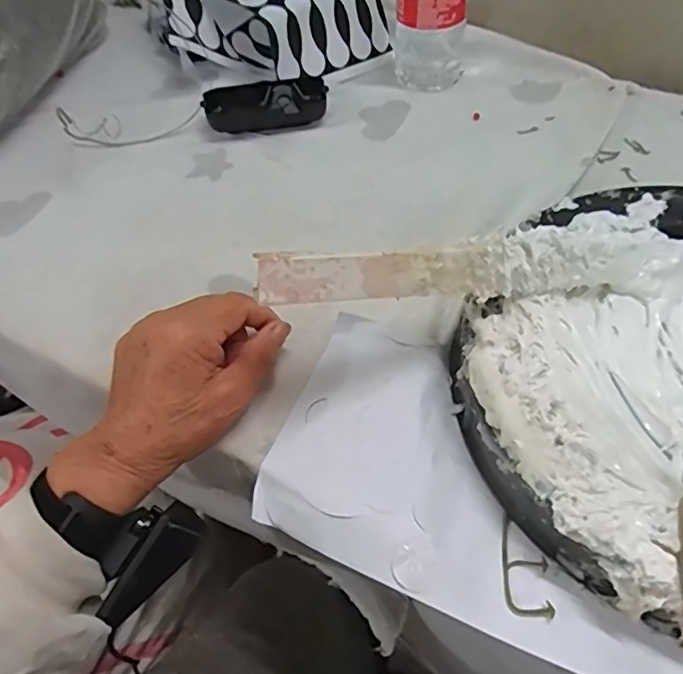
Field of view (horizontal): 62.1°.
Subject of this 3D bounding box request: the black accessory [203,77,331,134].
[{"bbox_3d":[-0.069,-0.214,0.525,0.109,0.024,0.060,-16,54,-9],"label":"black accessory"}]

